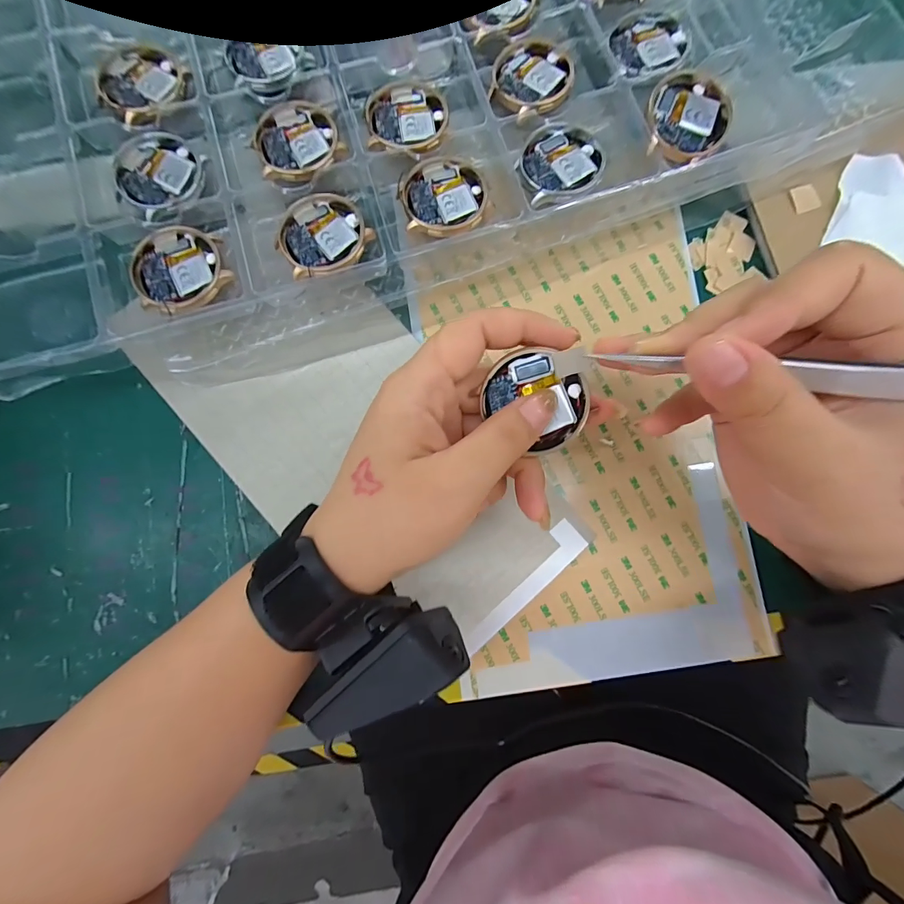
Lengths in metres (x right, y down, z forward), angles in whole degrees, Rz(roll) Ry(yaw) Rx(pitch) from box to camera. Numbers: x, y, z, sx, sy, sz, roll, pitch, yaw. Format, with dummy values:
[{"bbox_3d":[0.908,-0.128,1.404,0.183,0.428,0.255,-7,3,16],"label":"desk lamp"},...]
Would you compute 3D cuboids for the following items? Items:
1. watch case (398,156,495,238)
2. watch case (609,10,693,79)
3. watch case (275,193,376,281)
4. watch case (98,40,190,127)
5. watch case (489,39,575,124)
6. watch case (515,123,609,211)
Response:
[{"bbox_3d":[-0.004,-0.136,0.212,0.045,0.006,0.046,-18,85,-2],"label":"watch case"},{"bbox_3d":[0.110,-0.226,0.223,0.040,0.006,0.046,-15,84,-1],"label":"watch case"},{"bbox_3d":[-0.068,-0.115,0.210,0.045,0.004,0.044,-29,85,-3],"label":"watch case"},{"bbox_3d":[-0.172,-0.205,0.221,0.045,0.005,0.046,-42,86,-4],"label":"watch case"},{"bbox_3d":[0.045,-0.211,0.226,0.045,0.005,0.049,42,86,4],"label":"watch case"},{"bbox_3d":[0.059,-0.155,0.215,0.047,0.005,0.042,-24,85,-2],"label":"watch case"}]

